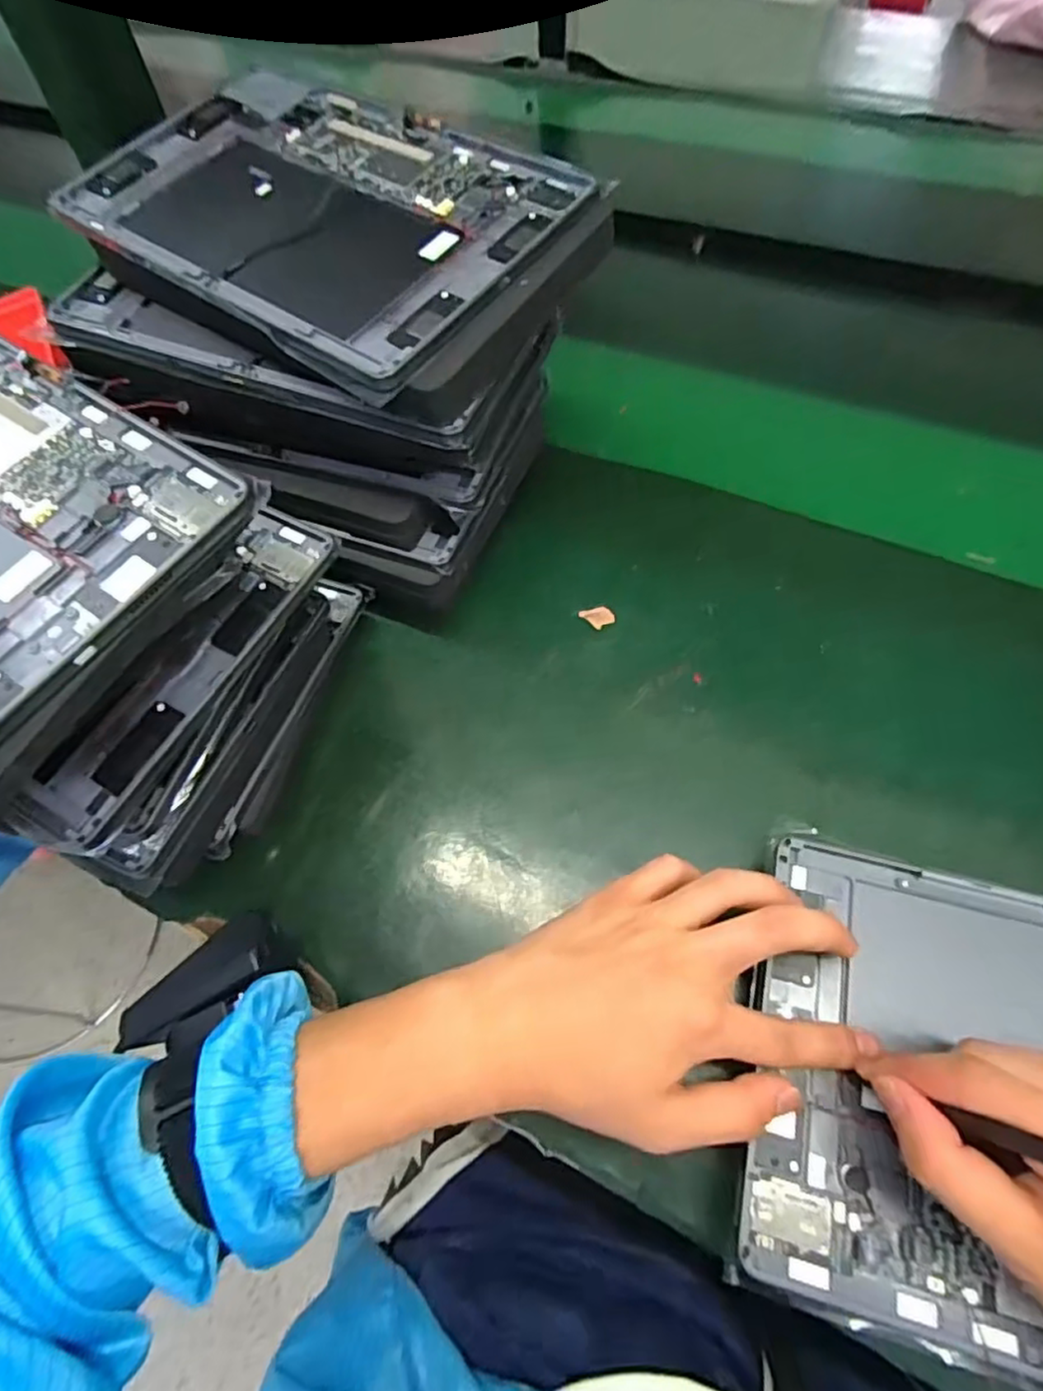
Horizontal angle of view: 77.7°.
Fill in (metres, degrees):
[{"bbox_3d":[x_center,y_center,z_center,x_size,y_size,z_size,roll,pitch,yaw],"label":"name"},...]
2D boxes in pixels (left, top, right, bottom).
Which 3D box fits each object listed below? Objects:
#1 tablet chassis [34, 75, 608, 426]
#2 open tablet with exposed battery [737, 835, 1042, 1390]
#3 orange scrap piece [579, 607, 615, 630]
[{"bbox_3d":[-0.100,-0.248,0.344,0.271,0.023,0.170,32,73,16],"label":"tablet chassis"},{"bbox_3d":[0.222,0.164,0.249,0.251,0.020,0.169,12,61,10],"label":"open tablet with exposed battery"},{"bbox_3d":[0.048,-0.051,0.407,0.017,0.004,0.019,-32,63,-15],"label":"orange scrap piece"}]

